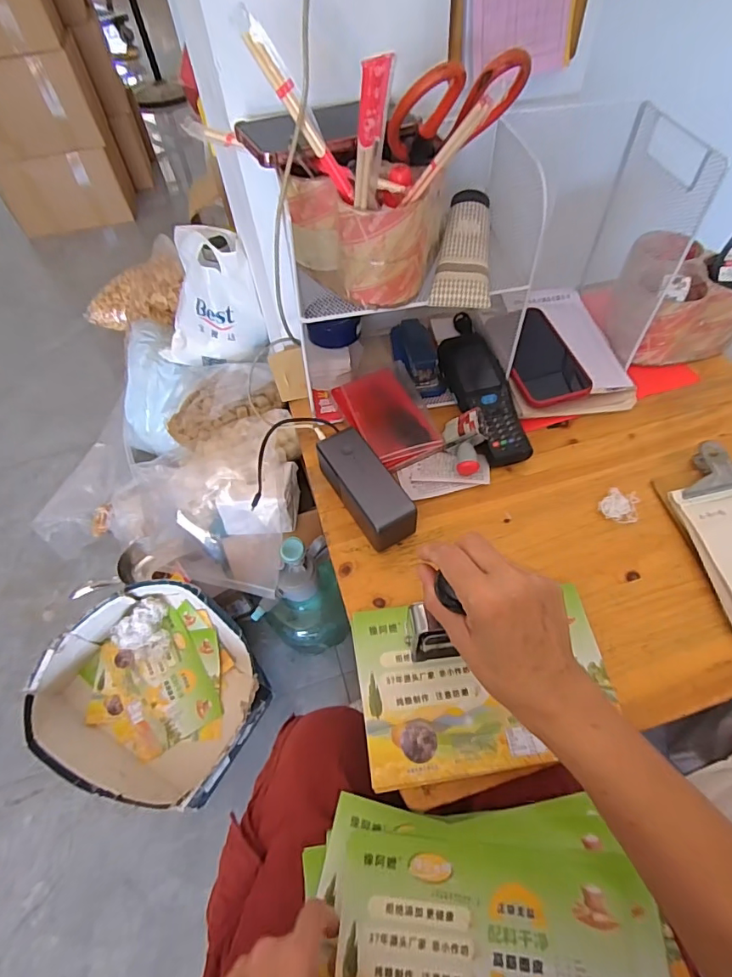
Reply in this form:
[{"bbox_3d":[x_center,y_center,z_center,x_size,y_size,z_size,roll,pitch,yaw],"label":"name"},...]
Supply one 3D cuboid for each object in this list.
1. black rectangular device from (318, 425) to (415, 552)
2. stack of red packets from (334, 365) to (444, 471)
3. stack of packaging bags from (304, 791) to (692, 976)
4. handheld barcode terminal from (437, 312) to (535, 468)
[{"bbox_3d":[0.000,0.003,0.520,0.051,0.054,0.136,-29,60,-15],"label":"black rectangular device"},{"bbox_3d":[0.025,-0.085,0.581,0.082,0.025,0.129,-24,59,-13],"label":"stack of red packets"},{"bbox_3d":[0.088,0.329,0.352,0.254,0.021,0.170,-1,56,2],"label":"stack of packaging bags"},{"bbox_3d":[0.141,-0.111,0.587,0.067,0.034,0.181,-13,57,-5],"label":"handheld barcode terminal"}]

